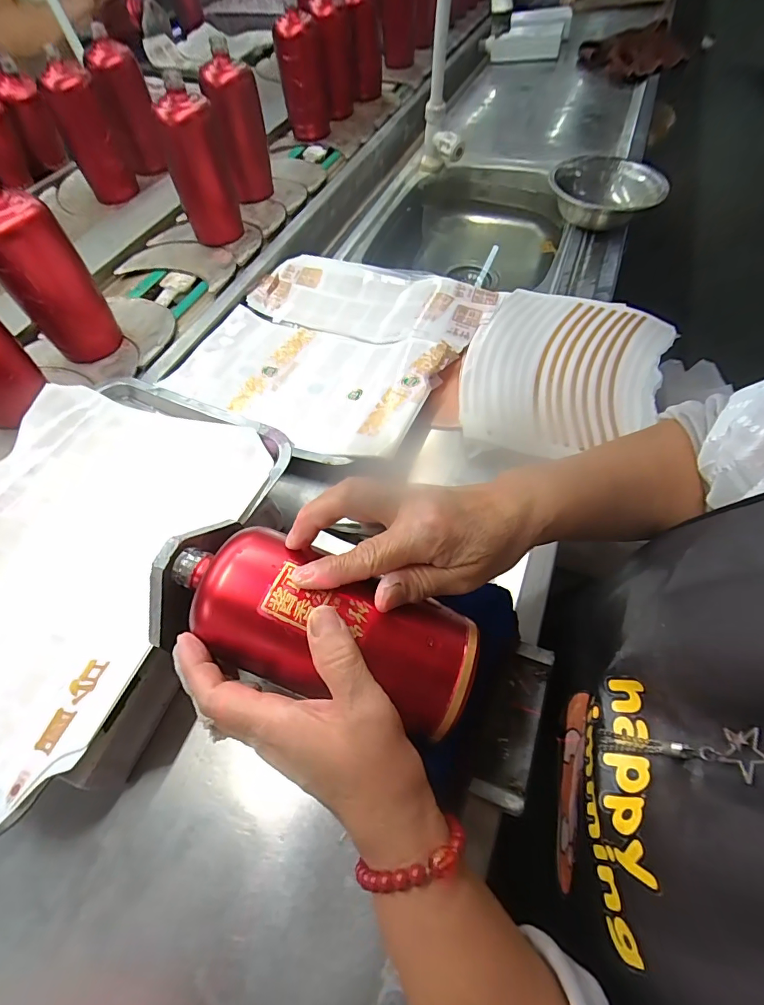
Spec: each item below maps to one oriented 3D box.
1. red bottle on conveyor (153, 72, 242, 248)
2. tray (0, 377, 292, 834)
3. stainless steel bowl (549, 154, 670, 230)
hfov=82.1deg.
[{"bbox_3d":[-0.268,-0.494,0.642,0.079,0.177,0.071,-17,60,-8],"label":"red bottle on conveyor"},{"bbox_3d":[-0.262,0.046,0.380,0.276,0.062,0.345,19,60,14],"label":"tray"},{"bbox_3d":[0.336,-0.471,0.671,0.157,0.051,0.168,-1,58,2],"label":"stainless steel bowl"}]

